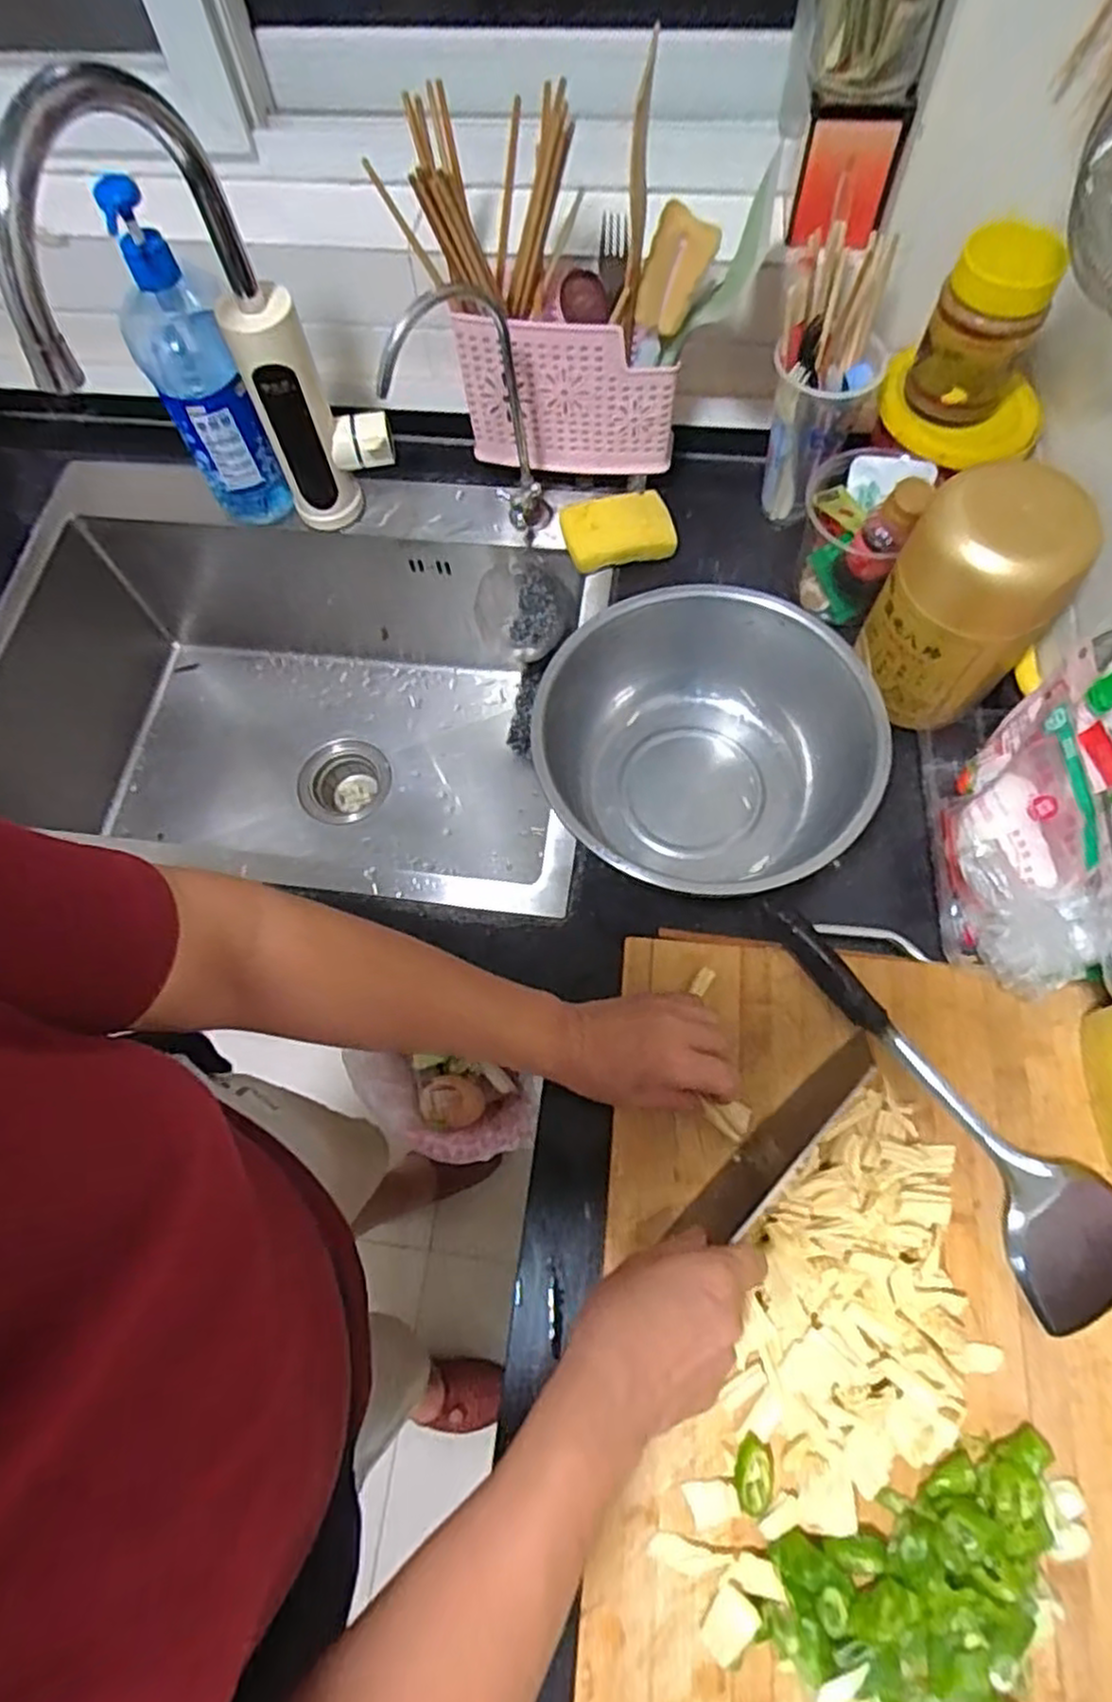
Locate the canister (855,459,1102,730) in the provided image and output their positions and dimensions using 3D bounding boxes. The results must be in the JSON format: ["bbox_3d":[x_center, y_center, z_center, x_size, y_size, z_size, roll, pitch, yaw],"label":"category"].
[{"bbox_3d":[0.302,-0.184,0.560,0.110,0.158,0.110,-29,71,-8],"label":"canister"}]

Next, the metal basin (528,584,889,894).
[{"bbox_3d":[0.106,-0.070,0.588,0.226,0.109,0.235,-1,69,3],"label":"metal basin"}]

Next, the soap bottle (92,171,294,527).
[{"bbox_3d":[-0.306,-0.405,0.656,0.079,0.253,0.077,-27,70,-7],"label":"soap bottle"}]

